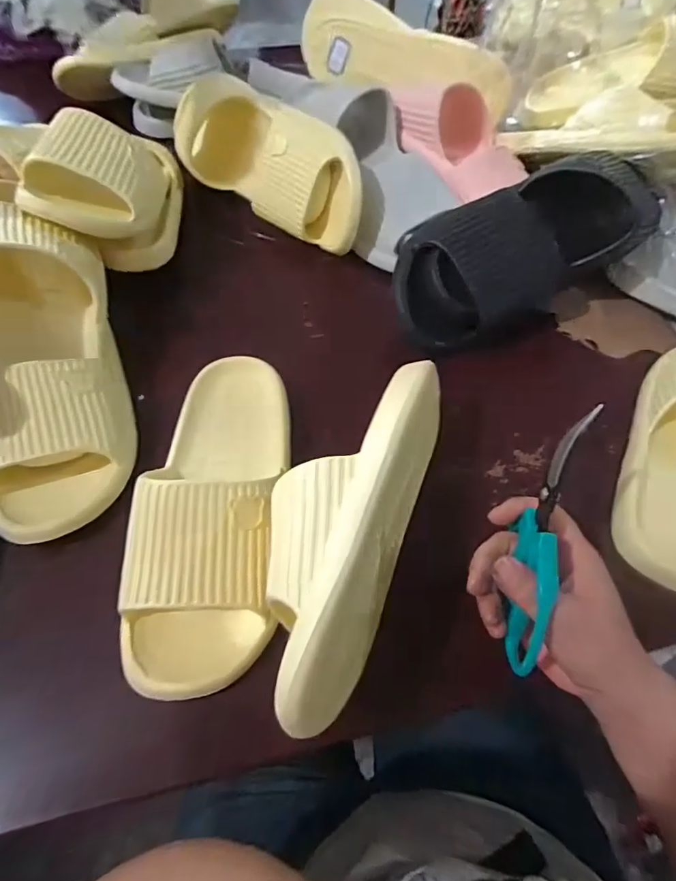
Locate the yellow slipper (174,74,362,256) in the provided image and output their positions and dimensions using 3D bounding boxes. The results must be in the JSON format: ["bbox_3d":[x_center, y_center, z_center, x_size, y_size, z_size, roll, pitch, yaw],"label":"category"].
[{"bbox_3d":[-0.074,-0.302,0.524,0.264,0.105,0.076,37,42,20],"label":"yellow slipper"}]

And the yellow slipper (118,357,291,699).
[{"bbox_3d":[-0.082,0.033,0.335,0.095,0.064,0.244,1,58,0],"label":"yellow slipper"}]

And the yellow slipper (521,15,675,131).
[{"bbox_3d":[0.338,-0.410,0.538,0.242,0.082,0.120,22,57,41],"label":"yellow slipper"}]

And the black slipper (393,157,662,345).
[{"bbox_3d":[0.173,-0.179,0.454,0.263,0.103,0.082,-24,61,-15],"label":"black slipper"}]

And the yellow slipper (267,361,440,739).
[{"bbox_3d":[0.008,0.042,0.304,0.074,0.095,0.236,18,59,10],"label":"yellow slipper"}]

